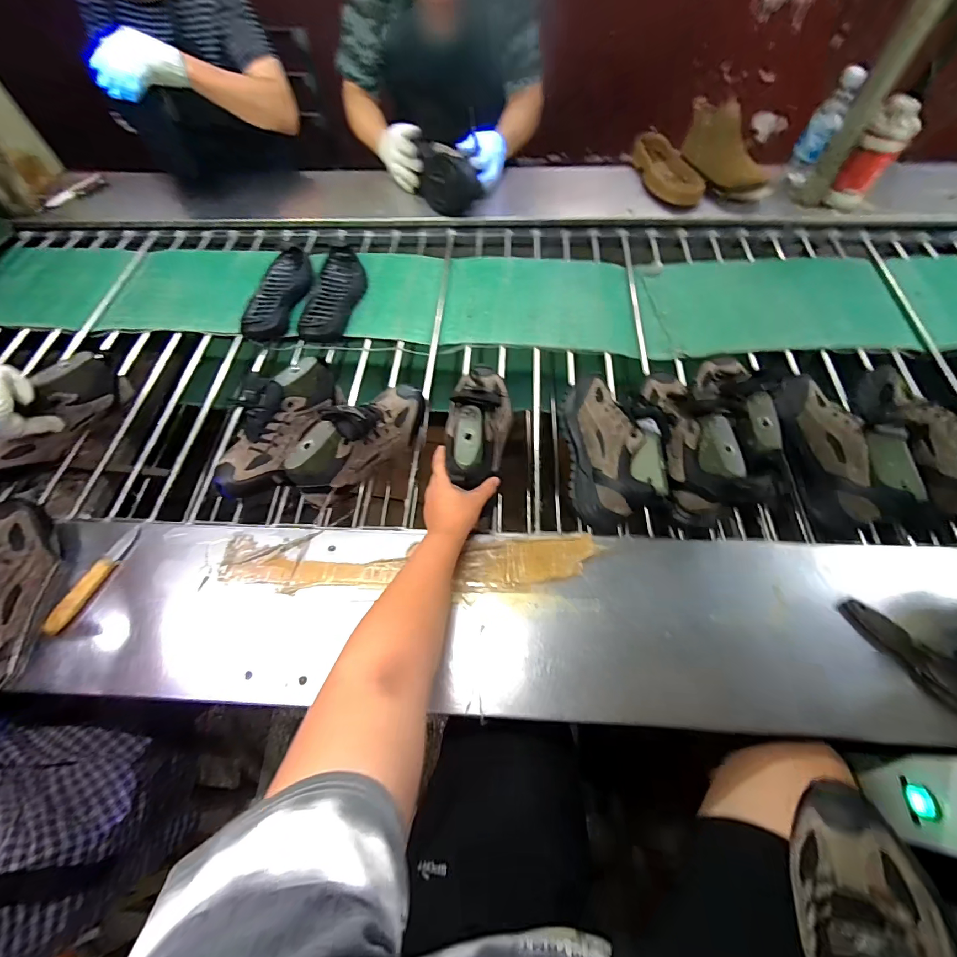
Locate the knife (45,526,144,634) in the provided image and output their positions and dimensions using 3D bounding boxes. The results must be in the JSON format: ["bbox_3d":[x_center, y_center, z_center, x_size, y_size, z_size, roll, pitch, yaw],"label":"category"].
[{"bbox_3d":[-0.539,0.139,0.604,0.019,0.024,0.159,15,59,11],"label":"knife"}]

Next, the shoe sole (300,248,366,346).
[{"bbox_3d":[-0.312,-0.407,0.934,0.103,0.030,0.278,5,57,4],"label":"shoe sole"}]

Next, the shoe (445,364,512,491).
[{"bbox_3d":[0.004,-0.094,0.667,0.085,0.106,0.255,11,46,8],"label":"shoe"}]

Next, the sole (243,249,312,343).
[{"bbox_3d":[-0.439,-0.404,0.938,0.117,0.045,0.257,2,57,2],"label":"sole"}]

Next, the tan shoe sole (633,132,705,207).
[{"bbox_3d":[0.477,-0.767,1.072,0.103,0.084,0.240,-16,58,-9],"label":"tan shoe sole"}]

